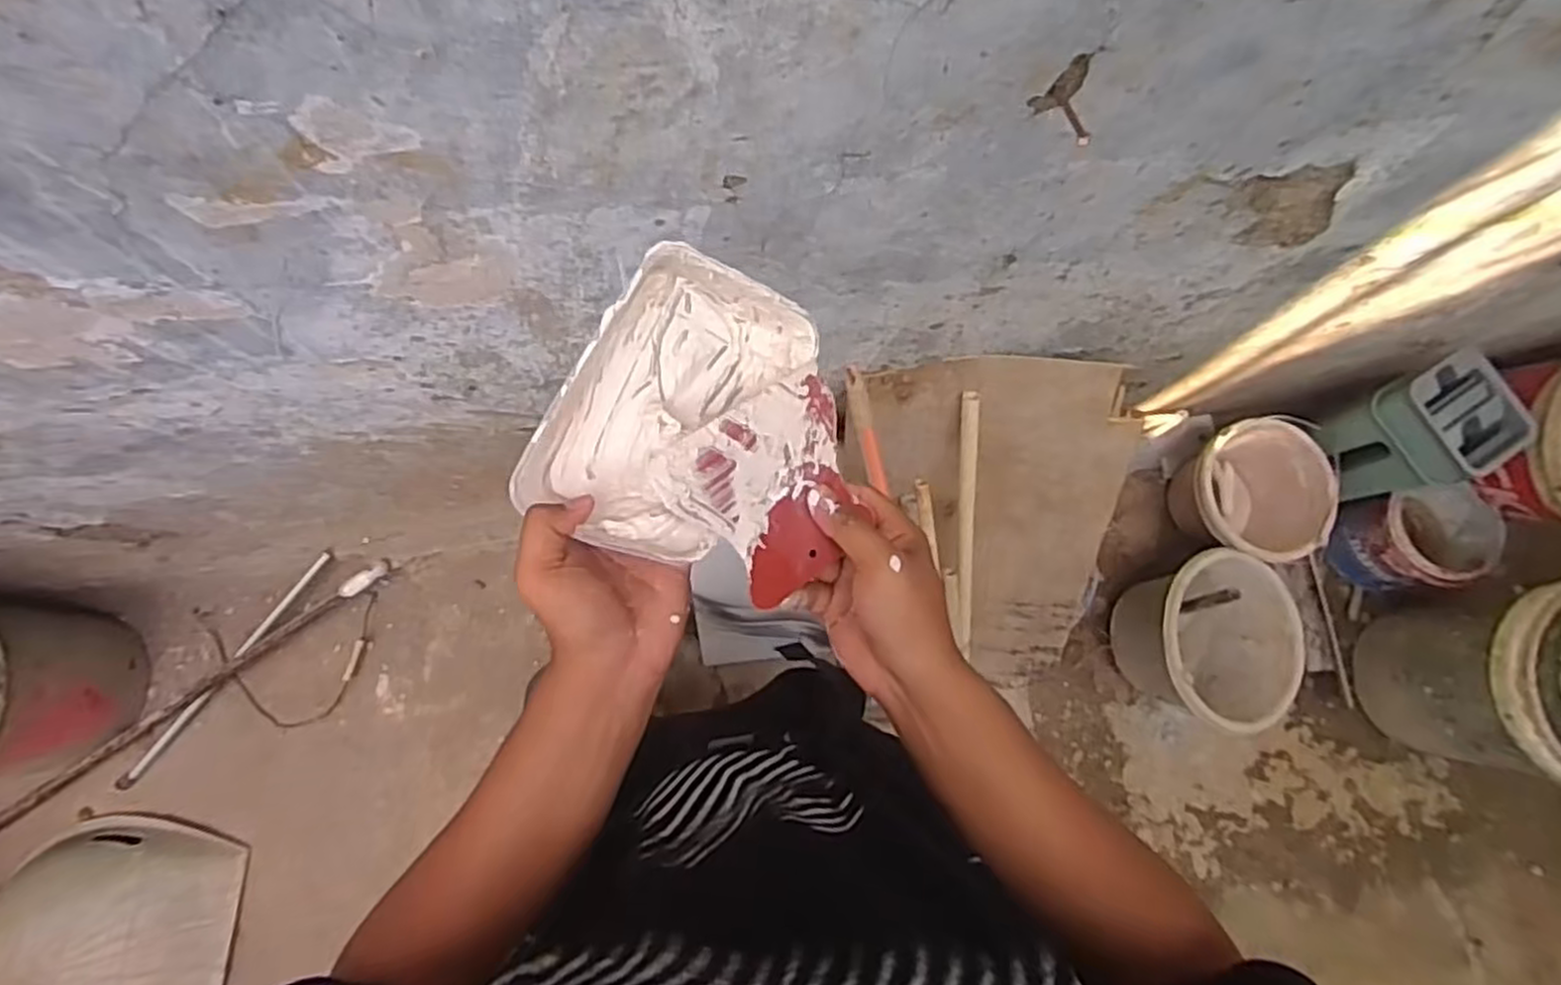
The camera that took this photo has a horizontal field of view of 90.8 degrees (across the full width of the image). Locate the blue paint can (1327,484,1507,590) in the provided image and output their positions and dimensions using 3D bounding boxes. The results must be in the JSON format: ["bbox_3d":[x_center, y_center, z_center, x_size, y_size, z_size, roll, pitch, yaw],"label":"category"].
[{"bbox_3d":[1.160,0.086,1.417,0.178,0.171,0.169,0,78,-1],"label":"blue paint can"}]

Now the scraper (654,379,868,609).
[{"bbox_3d":[-0.001,-0.004,0.445,0.118,0.010,0.106,-40,106,-25],"label":"scraper"}]

